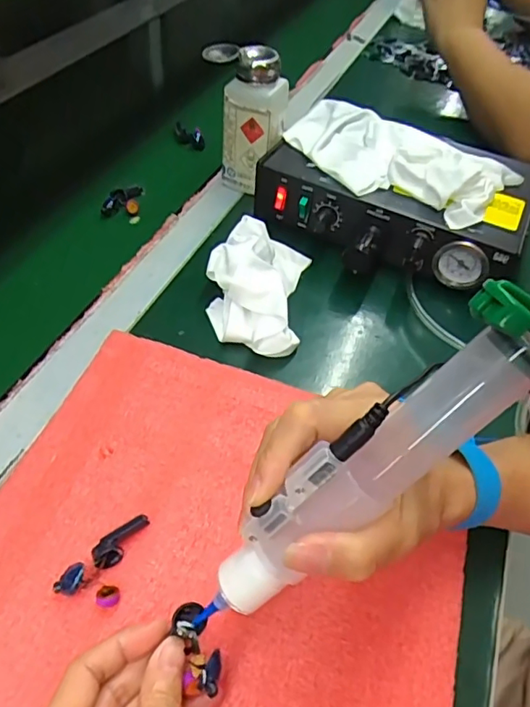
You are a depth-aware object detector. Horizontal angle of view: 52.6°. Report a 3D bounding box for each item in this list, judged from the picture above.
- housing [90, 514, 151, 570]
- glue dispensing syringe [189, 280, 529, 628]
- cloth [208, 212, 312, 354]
[{"bbox_3d":[-0.079,0.102,0.293,0.013,0.010,0.034,31,53,20],"label":"housing"},{"bbox_3d":[0.048,0.034,0.196,0.036,0.209,0.028,25,28,-49],"label":"glue dispensing syringe"},{"bbox_3d":[-0.005,-0.059,0.434,0.080,0.042,0.133,5,48,-1],"label":"cloth"}]

